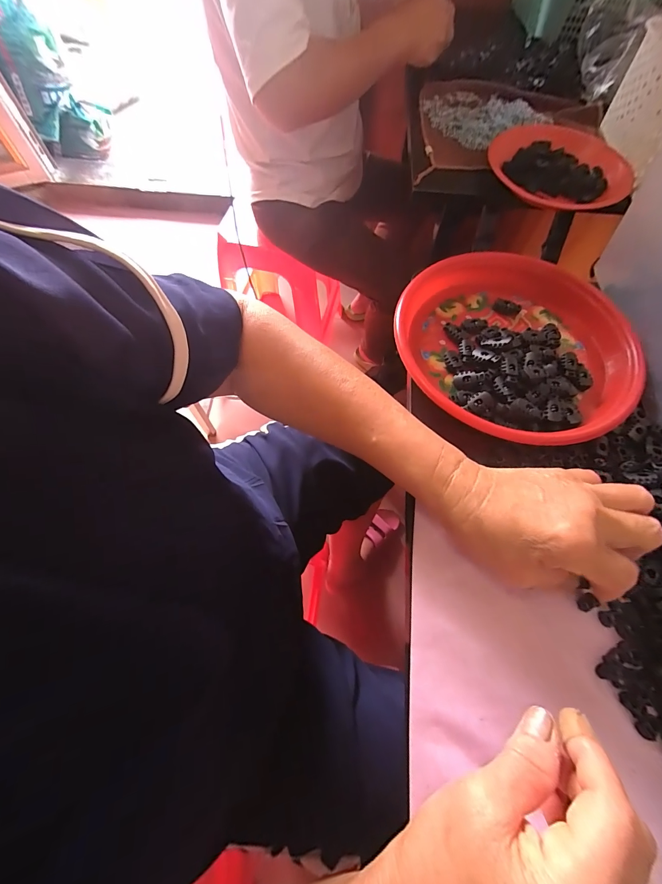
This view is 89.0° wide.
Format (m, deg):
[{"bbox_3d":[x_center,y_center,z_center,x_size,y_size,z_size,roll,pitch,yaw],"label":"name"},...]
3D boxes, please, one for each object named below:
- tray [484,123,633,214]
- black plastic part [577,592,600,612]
[{"bbox_3d":[0.320,-0.397,0.478,0.164,0.021,0.186,-7,65,-5],"label":"tray"},{"bbox_3d":[0.193,0.121,0.253,0.013,0.006,0.011,-18,65,-5],"label":"black plastic part"}]

